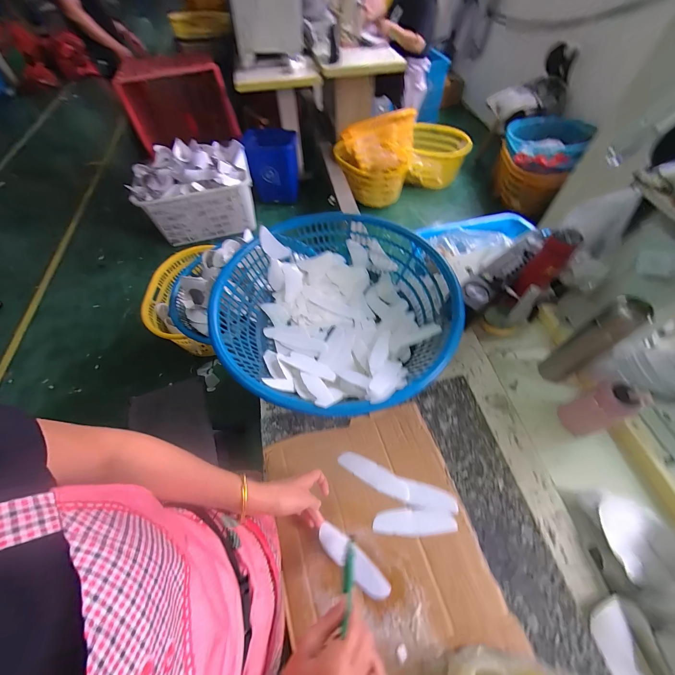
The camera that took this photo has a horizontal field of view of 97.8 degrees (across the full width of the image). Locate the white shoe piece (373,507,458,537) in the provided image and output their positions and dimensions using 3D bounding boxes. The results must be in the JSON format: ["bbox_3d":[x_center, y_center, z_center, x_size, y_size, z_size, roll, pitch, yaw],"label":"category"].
[{"bbox_3d":[0.130,0.314,0.499,0.135,0.007,0.039,-1,56,2],"label":"white shoe piece"}]

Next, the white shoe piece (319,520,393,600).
[{"bbox_3d":[0.024,0.355,0.465,0.131,0.010,0.035,37,65,15],"label":"white shoe piece"}]

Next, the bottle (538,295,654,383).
[{"bbox_3d":[0.499,0.017,0.589,0.060,0.243,0.063,-26,59,-15],"label":"bottle"}]

